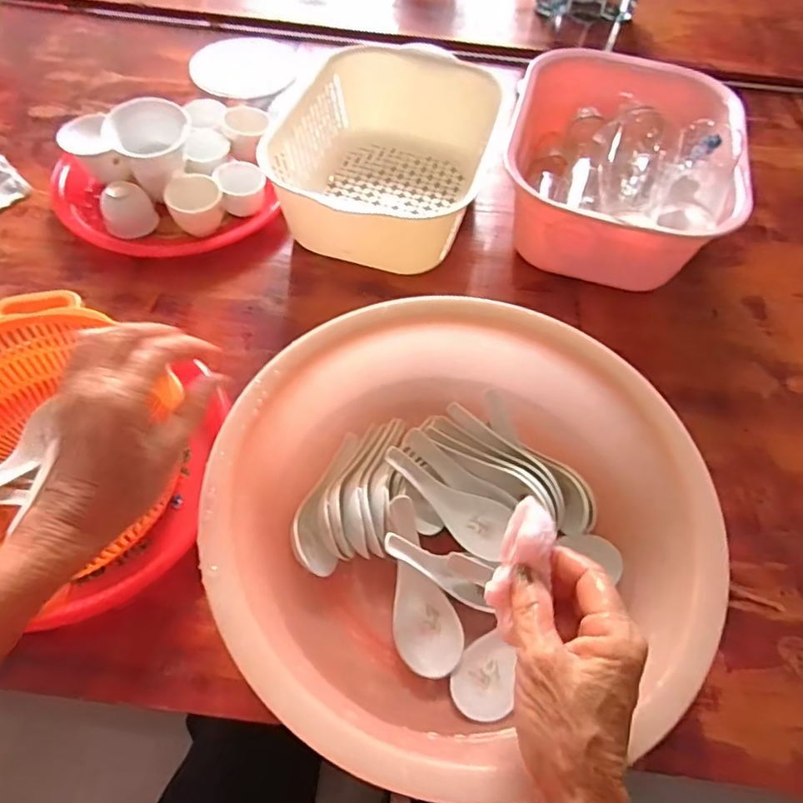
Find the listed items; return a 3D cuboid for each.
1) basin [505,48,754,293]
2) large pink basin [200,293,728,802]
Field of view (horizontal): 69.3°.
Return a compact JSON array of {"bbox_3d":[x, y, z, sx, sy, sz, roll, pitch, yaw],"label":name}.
[{"bbox_3d":[0.238,-0.255,0.630,0.208,0.126,0.272,11,57,3],"label":"basin"},{"bbox_3d":[0.038,0.080,0.420,0.315,0.106,0.282,9,57,2],"label":"large pink basin"}]

